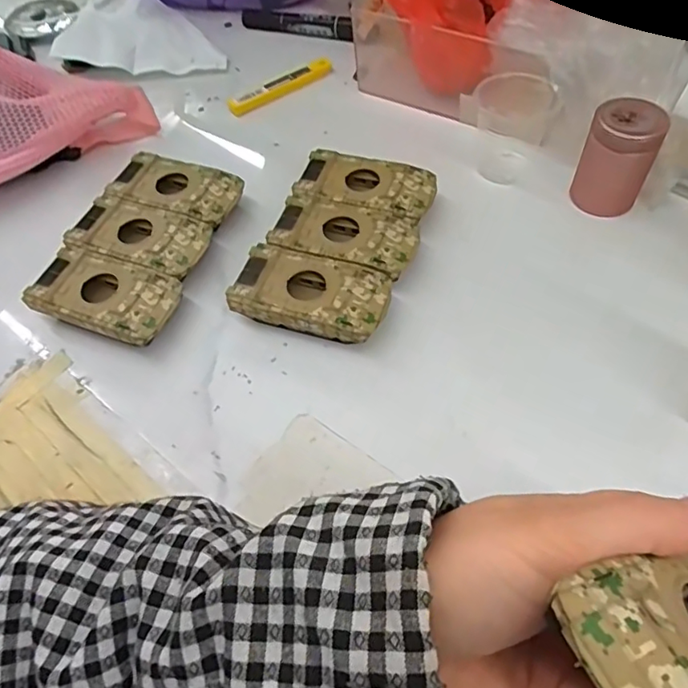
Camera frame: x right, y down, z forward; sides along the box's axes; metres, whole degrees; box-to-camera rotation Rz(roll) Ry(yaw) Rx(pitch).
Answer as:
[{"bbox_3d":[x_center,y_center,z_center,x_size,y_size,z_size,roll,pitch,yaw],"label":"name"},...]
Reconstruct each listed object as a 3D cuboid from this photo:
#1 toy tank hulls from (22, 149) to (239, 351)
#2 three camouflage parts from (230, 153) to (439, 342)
[{"bbox_3d":[-0.139,-0.069,0.387,0.093,0.025,0.150,13,59,13],"label":"toy tank hulls"},{"bbox_3d":[-0.001,-0.067,0.378,0.095,0.026,0.150,17,60,15],"label":"three camouflage parts"}]

